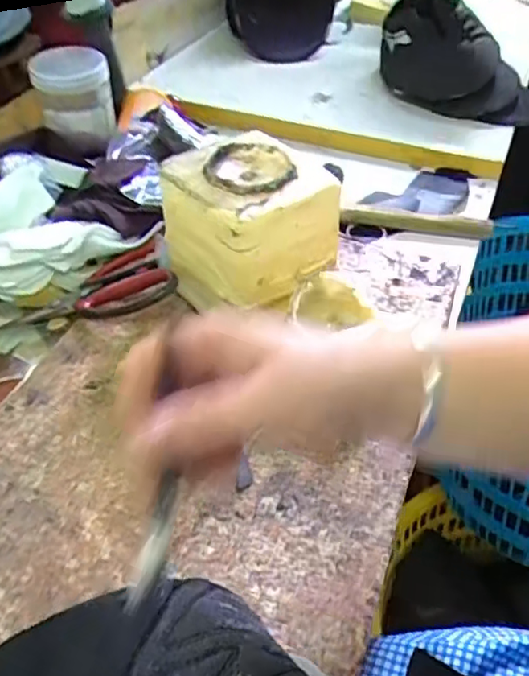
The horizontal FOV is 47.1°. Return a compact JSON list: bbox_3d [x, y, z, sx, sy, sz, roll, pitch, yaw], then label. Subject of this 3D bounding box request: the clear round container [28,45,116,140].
[{"bbox_3d":[-0.221,-0.288,0.701,0.081,0.073,0.077,-5,45,-5],"label":"clear round container"}]

